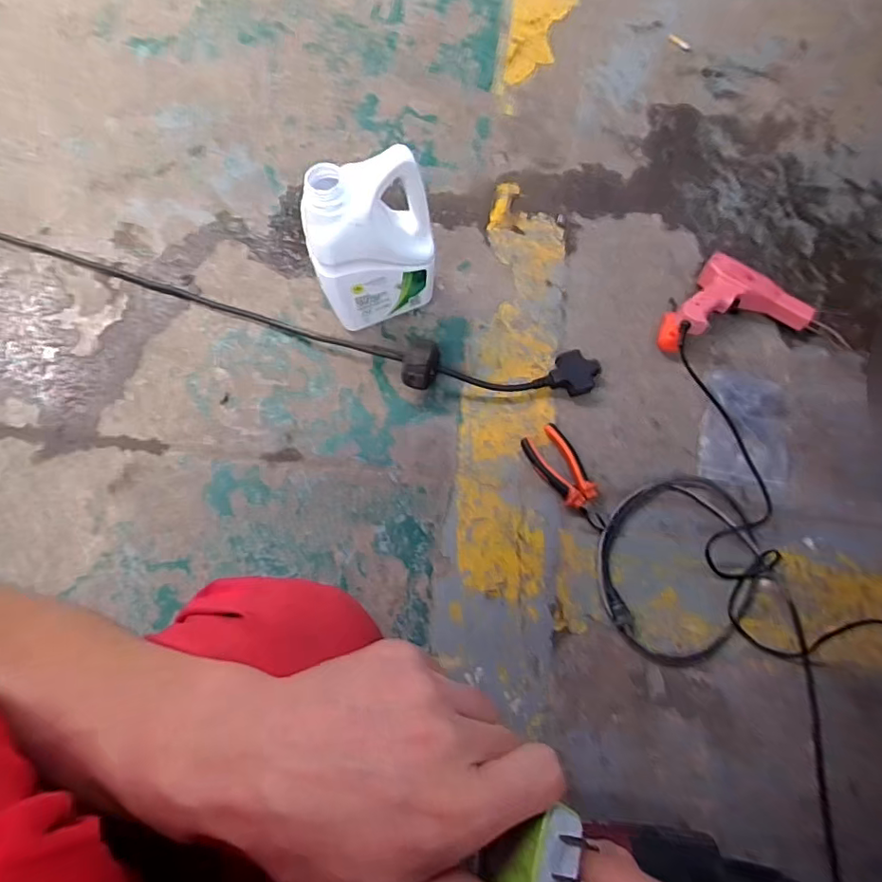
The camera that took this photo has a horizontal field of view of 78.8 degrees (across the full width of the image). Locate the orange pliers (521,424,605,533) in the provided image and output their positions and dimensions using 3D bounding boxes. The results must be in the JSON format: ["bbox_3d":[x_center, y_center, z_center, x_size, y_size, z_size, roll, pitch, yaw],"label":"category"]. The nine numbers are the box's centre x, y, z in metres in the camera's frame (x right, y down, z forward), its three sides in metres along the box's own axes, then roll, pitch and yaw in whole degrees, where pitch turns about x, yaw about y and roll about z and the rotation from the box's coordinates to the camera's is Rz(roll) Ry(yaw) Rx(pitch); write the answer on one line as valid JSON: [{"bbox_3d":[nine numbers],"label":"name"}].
[{"bbox_3d":[0.171,0.049,0.722,0.058,0.020,0.151,-29,73,-10],"label":"orange pliers"}]

